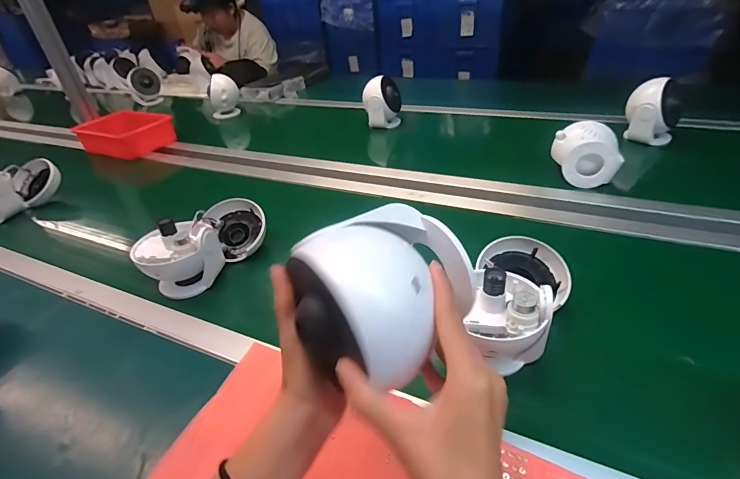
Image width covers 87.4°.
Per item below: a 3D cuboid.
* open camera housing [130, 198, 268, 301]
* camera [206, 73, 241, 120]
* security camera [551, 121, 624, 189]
[{"bbox_3d":[-0.281,-0.004,0.652,0.116,0.107,0.208,19,37,21],"label":"open camera housing"},{"bbox_3d":[-0.518,-0.503,1.380,0.100,0.141,0.108,-7,36,-16],"label":"camera"},{"bbox_3d":[0.432,-0.172,0.772,0.111,0.093,0.094,10,35,8],"label":"security camera"}]

